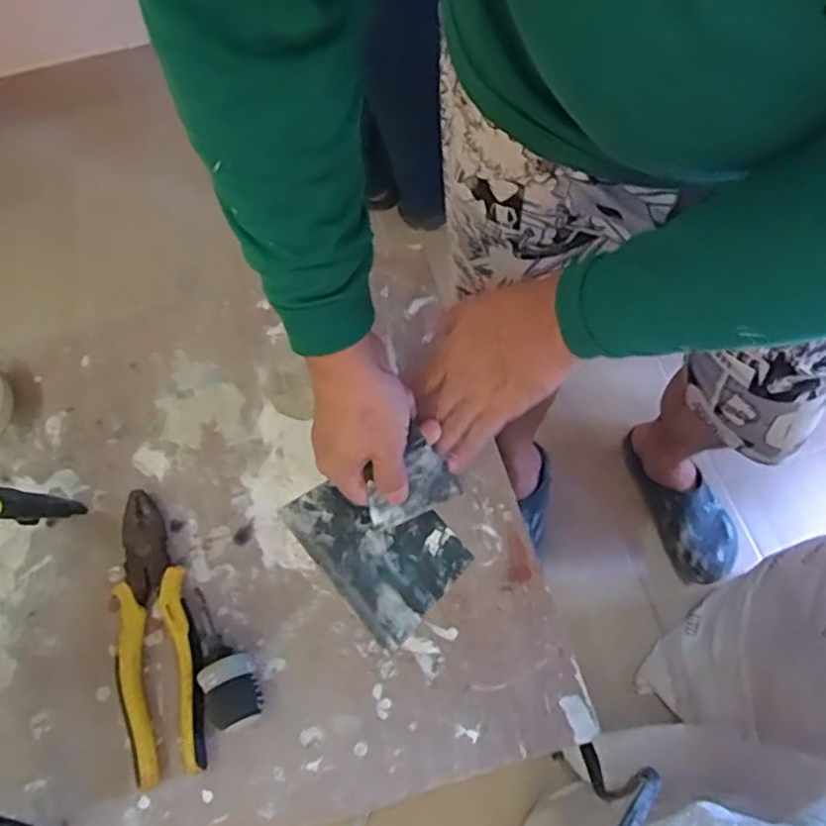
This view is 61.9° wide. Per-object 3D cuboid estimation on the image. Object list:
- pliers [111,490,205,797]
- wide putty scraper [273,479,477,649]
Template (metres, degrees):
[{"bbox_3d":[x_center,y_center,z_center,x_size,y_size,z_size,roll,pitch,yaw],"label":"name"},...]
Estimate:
[{"bbox_3d":[-0.197,0.161,0.519,0.058,0.021,0.209,-16,66,-5],"label":"pliers"},{"bbox_3d":[-0.027,0.102,0.554,0.094,0.005,0.138,-39,70,-14],"label":"wide putty scraper"}]

